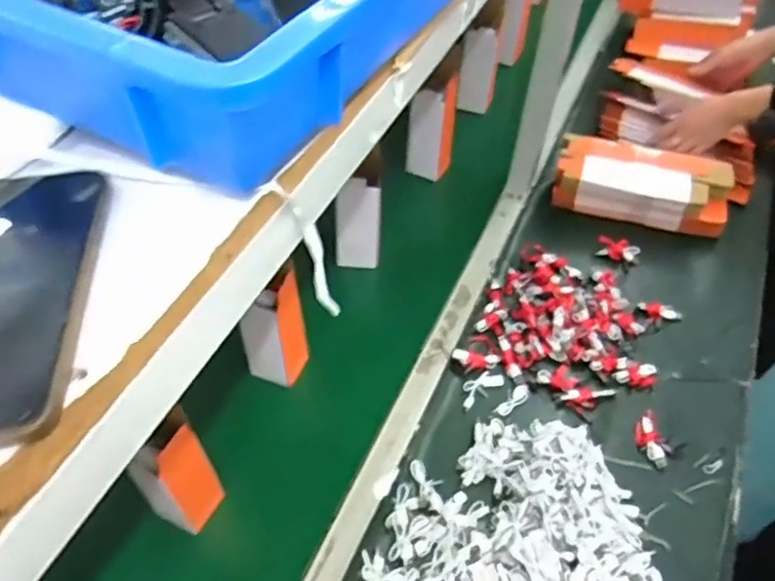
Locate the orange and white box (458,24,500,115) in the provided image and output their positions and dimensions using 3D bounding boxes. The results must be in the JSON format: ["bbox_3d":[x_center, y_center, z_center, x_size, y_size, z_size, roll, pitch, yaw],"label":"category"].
[{"bbox_3d":[0.185,-0.434,1.242,0.074,0.171,0.044,11,51,7],"label":"orange and white box"}]

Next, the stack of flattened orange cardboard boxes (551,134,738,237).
[{"bbox_3d":[0.437,-0.189,1.094,0.282,0.089,0.127,12,51,8],"label":"stack of flattened orange cardboard boxes"}]

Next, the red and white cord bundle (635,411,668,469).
[{"bbox_3d":[0.348,0.195,0.830,0.030,0.017,0.075,-1,50,-2],"label":"red and white cord bundle"}]

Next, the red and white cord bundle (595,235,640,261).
[{"bbox_3d":[0.385,-0.071,1.047,0.067,0.031,0.022,17,52,12],"label":"red and white cord bundle"}]

